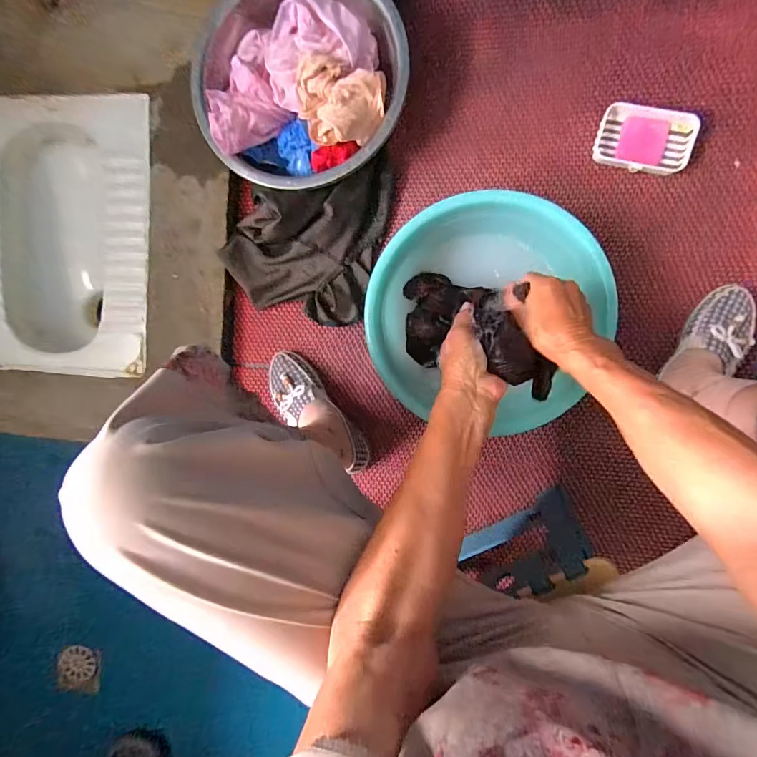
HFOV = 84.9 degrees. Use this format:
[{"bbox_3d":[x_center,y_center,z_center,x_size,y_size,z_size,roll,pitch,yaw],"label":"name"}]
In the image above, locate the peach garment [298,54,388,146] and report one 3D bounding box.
[{"bbox_3d":[-0.060,-0.388,0.582,0.122,0.042,0.104,26,96,5],"label":"peach garment"}]

